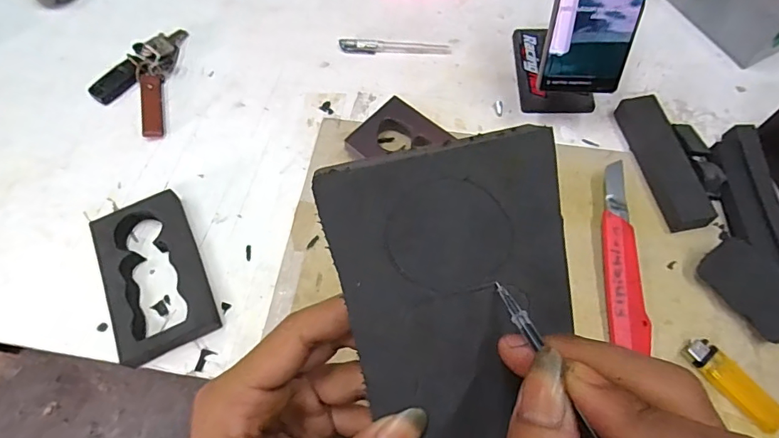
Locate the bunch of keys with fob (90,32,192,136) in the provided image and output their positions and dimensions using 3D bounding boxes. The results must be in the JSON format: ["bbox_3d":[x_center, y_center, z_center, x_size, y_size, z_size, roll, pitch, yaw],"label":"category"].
[{"bbox_3d":[-0.292,-0.161,0.525,0.084,0.020,0.150,-1,65,0],"label":"bunch of keys with fob"}]

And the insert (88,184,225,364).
[{"bbox_3d":[-0.216,0.052,0.427,0.081,0.028,0.149,-24,67,-10],"label":"insert"}]

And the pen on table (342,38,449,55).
[{"bbox_3d":[0.006,-0.207,0.553,0.131,0.007,0.019,2,65,2],"label":"pen on table"}]

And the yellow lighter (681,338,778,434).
[{"bbox_3d":[0.278,0.134,0.375,0.025,0.015,0.080,-37,70,-15],"label":"yellow lighter"}]

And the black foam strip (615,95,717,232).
[{"bbox_3d":[0.278,-0.061,0.465,0.041,0.021,0.151,-8,66,-3],"label":"black foam strip"}]

